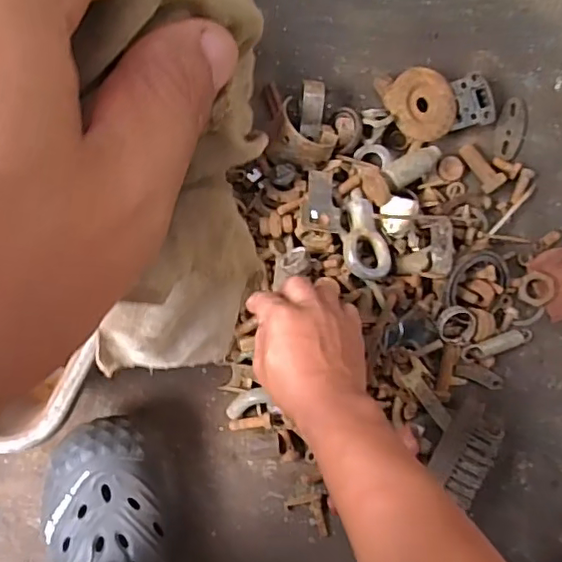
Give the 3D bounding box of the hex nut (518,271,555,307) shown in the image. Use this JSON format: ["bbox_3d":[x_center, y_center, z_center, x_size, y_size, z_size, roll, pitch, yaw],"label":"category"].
[{"bbox_3d":[0.257,0.009,0.571,0.035,0.009,0.034,-23,88,10],"label":"hex nut"}]

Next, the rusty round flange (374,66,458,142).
[{"bbox_3d":[0.138,-0.174,0.565,0.073,0.026,0.068,-5,95,-13],"label":"rusty round flange"}]

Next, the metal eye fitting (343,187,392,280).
[{"bbox_3d":[0.078,-0.046,0.530,0.044,0.015,0.090,-2,72,-8],"label":"metal eye fitting"}]

